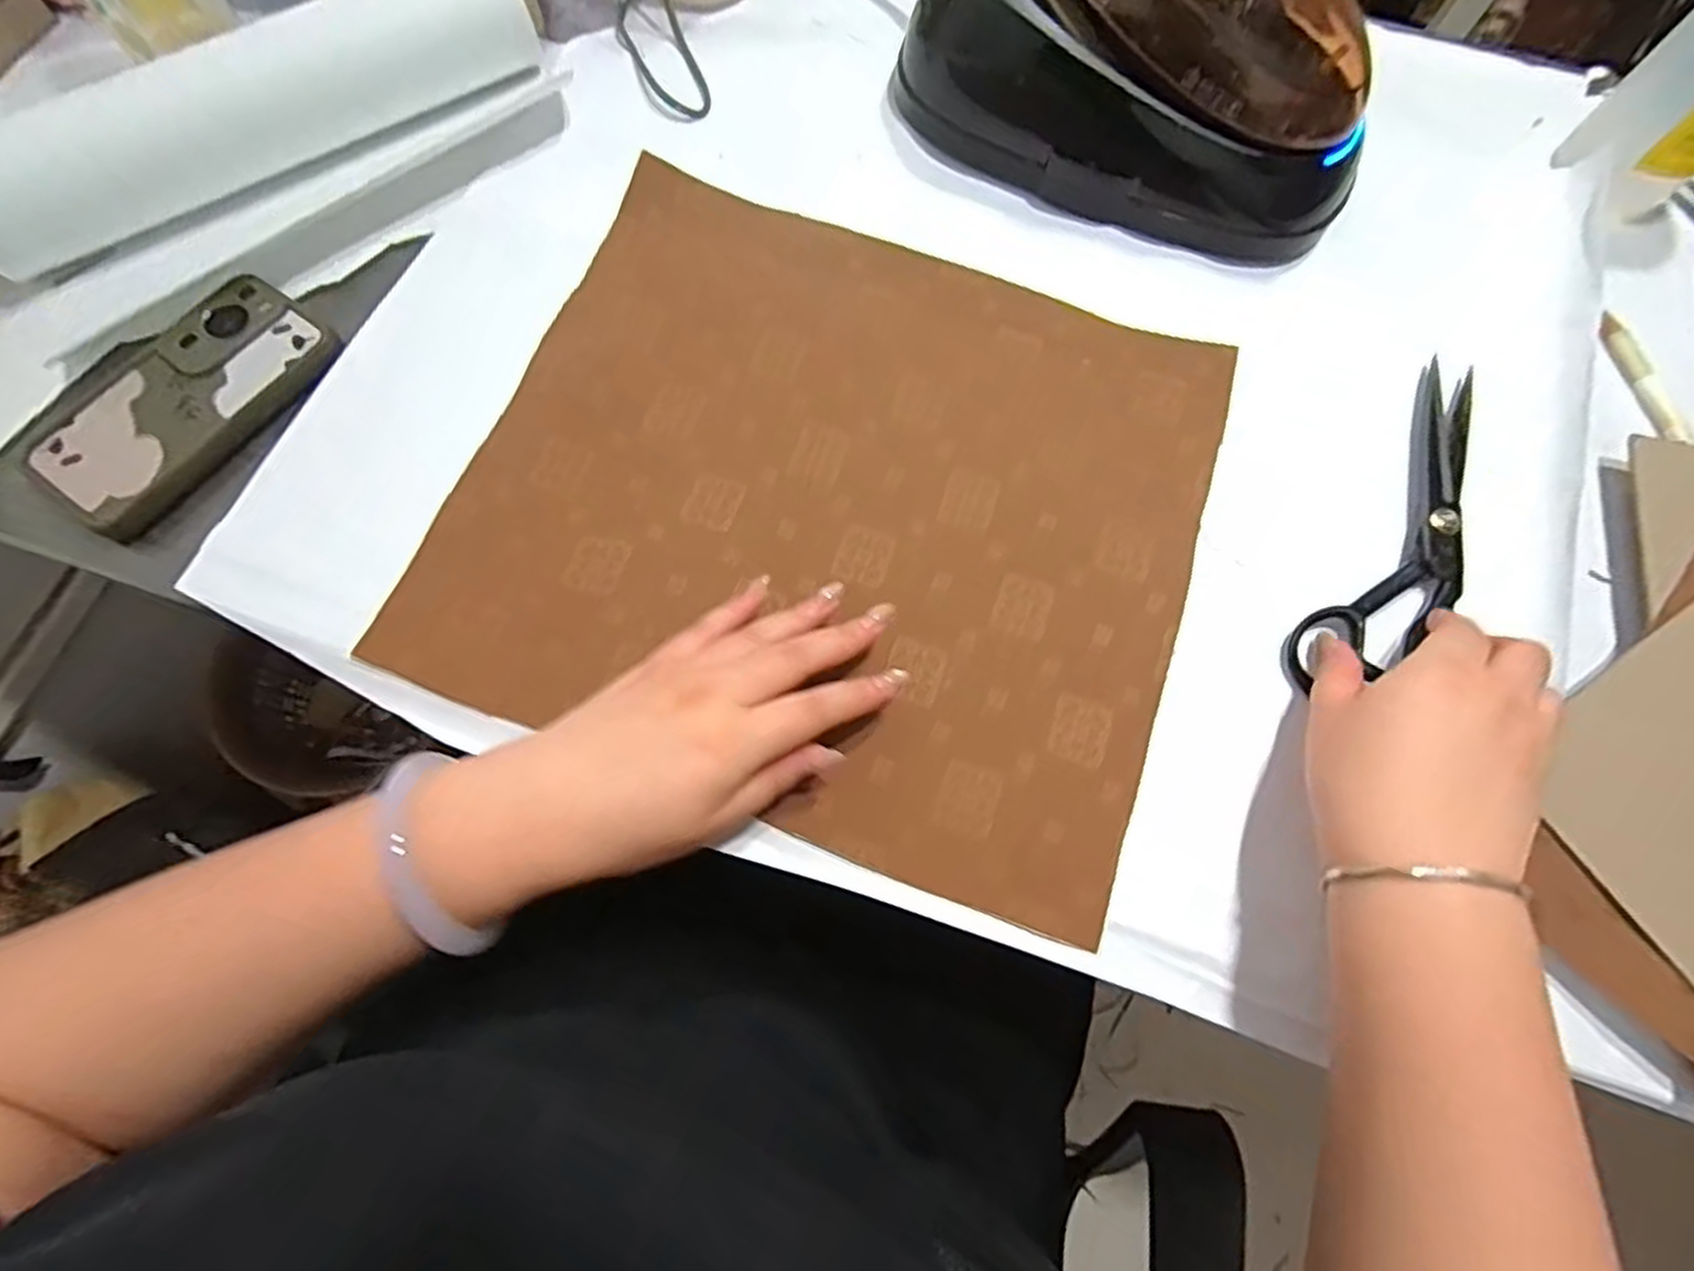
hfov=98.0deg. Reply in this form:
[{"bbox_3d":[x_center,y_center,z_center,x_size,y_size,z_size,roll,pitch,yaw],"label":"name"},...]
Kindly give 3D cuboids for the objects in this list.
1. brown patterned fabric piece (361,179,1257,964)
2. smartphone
[{"bbox_3d":[-0.006,-0.078,0.419,0.398,0.009,0.354,20,72,5],"label":"brown patterned fabric piece"},{"bbox_3d":[-0.379,-0.134,0.419,0.089,0.014,0.163,31,74,8],"label":"smartphone"}]

